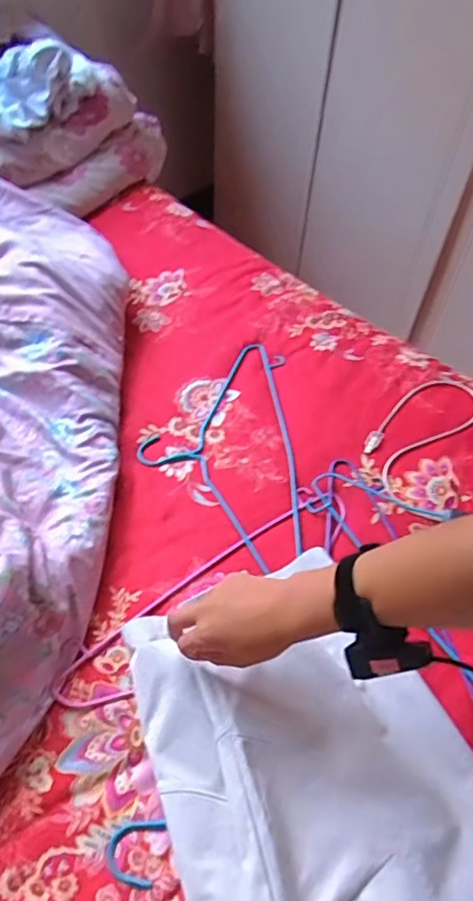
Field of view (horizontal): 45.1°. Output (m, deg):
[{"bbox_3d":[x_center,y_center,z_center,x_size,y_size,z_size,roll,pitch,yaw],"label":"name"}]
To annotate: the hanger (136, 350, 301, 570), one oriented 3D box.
[{"bbox_3d":[-0.029,-0.013,0.842,0.225,0.017,0.400,0,53,-3],"label":"hanger"}]

